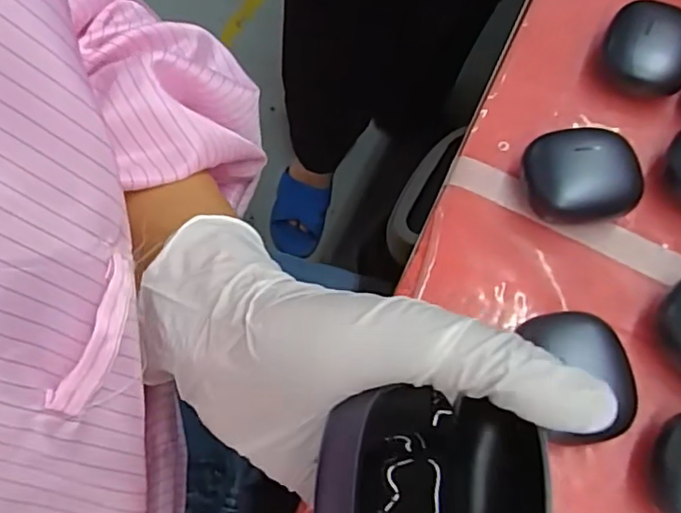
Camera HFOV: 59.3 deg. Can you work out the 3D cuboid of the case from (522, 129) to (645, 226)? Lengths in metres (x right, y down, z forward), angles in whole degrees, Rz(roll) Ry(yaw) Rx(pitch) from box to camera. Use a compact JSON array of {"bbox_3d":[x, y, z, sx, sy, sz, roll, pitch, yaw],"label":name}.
[{"bbox_3d":[0.123,-0.038,0.306,0.053,0.030,0.044,2,67,2],"label":"case"}]

